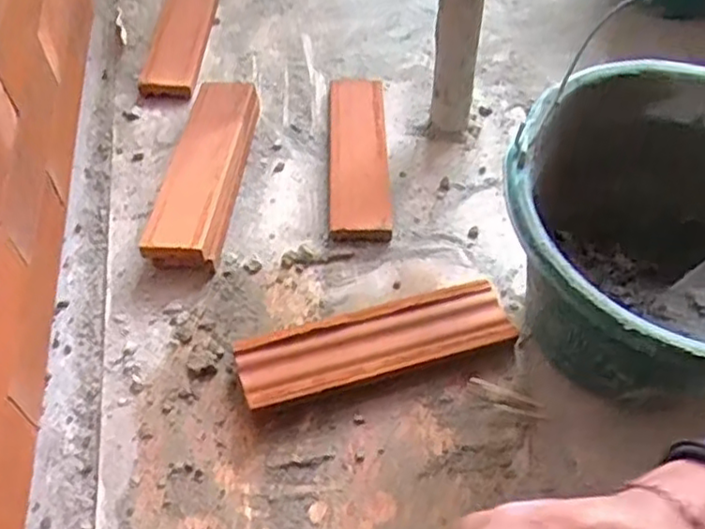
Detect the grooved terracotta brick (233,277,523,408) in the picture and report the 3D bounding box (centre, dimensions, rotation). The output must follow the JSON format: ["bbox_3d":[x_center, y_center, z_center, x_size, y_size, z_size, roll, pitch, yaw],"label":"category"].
[{"bbox_3d":[0.022,0.067,0.563,0.226,0.035,0.058,-15,55,-10],"label":"grooved terracotta brick"}]

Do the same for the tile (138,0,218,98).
[{"bbox_3d":[-0.205,-0.278,0.816,0.062,0.023,0.215,3,54,2],"label":"tile"}]

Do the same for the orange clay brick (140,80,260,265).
[{"bbox_3d":[-0.146,-0.091,0.671,0.066,0.052,0.224,6,54,4],"label":"orange clay brick"}]

